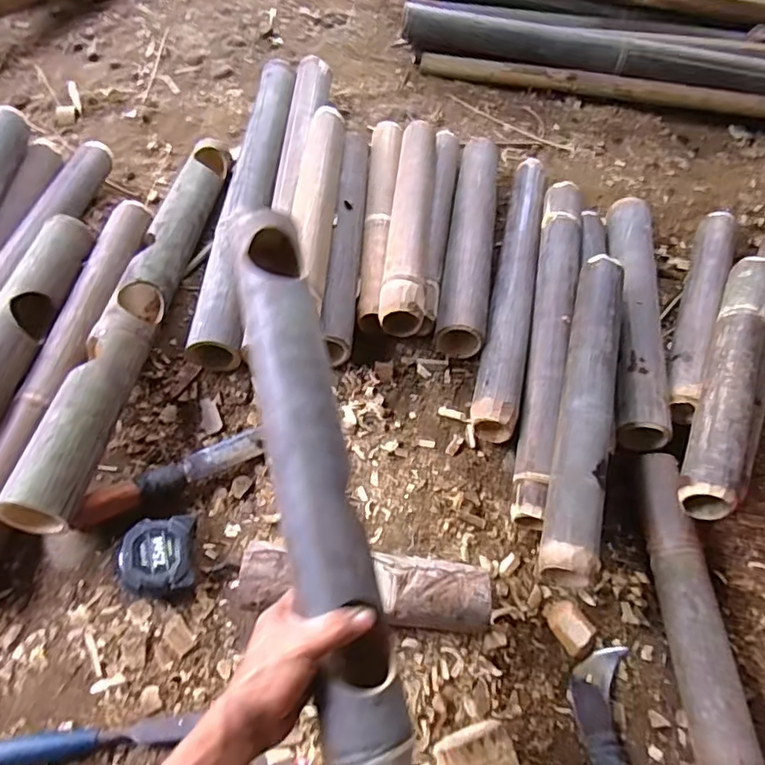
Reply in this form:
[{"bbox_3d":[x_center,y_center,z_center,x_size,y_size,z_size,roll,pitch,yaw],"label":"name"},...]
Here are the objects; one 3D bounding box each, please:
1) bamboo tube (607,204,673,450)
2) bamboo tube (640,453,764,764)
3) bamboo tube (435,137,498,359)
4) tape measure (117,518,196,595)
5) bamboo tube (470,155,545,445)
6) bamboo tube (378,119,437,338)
[{"bbox_3d":[0.395,-0.119,0.876,0.069,0.076,0.479,11,58,3],"label":"bamboo tube"},{"bbox_3d":[0.349,0.251,0.643,0.047,0.061,0.347,2,58,-3],"label":"bamboo tube"},{"bbox_3d":[0.149,-0.251,0.932,0.068,0.076,0.481,10,58,2],"label":"bamboo tube"},{"bbox_3d":[-0.254,0.200,0.637,0.075,0.054,0.081,-6,58,-9],"label":"tape measure"},{"bbox_3d":[0.213,-0.170,0.892,0.059,0.069,0.583,14,58,4],"label":"bamboo tube"},{"bbox_3d":[0.048,-0.266,0.874,0.066,0.057,0.461,7,57,0],"label":"bamboo tube"}]

